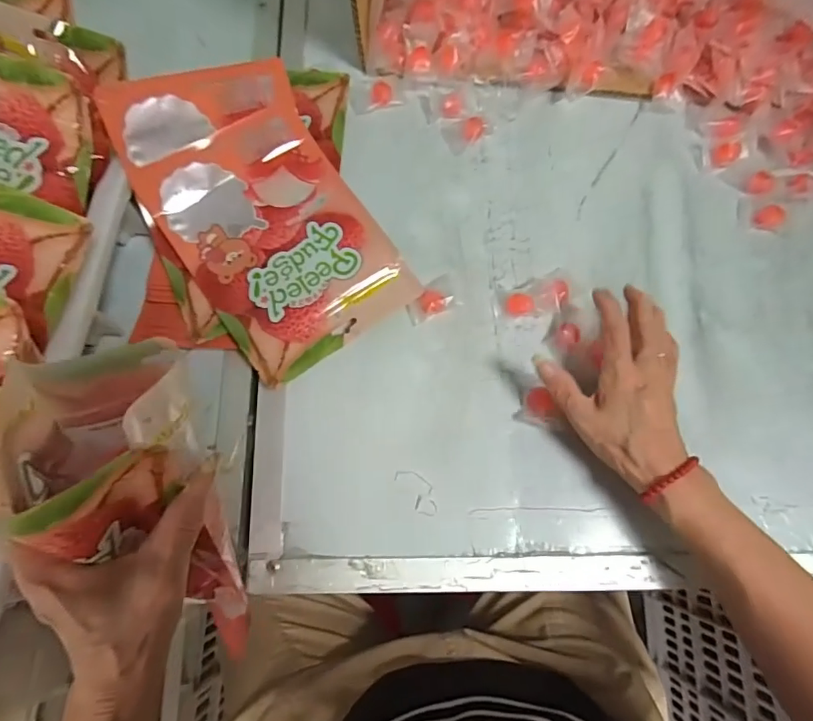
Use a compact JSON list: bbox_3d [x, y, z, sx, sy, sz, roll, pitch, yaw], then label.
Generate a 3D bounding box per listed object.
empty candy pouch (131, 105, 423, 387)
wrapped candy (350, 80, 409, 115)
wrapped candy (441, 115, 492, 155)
[{"bbox_3d":[-0.110,-0.101,0.415,0.159,0.044,0.210,-34,78,-9],"label":"empty candy pouch"},{"bbox_3d":[-0.027,-0.264,0.479,0.057,0.009,0.034,-7,75,-2],"label":"wrapped candy"},{"bbox_3d":[0.058,-0.227,0.469,0.045,0.012,0.033,-26,77,-7],"label":"wrapped candy"}]

